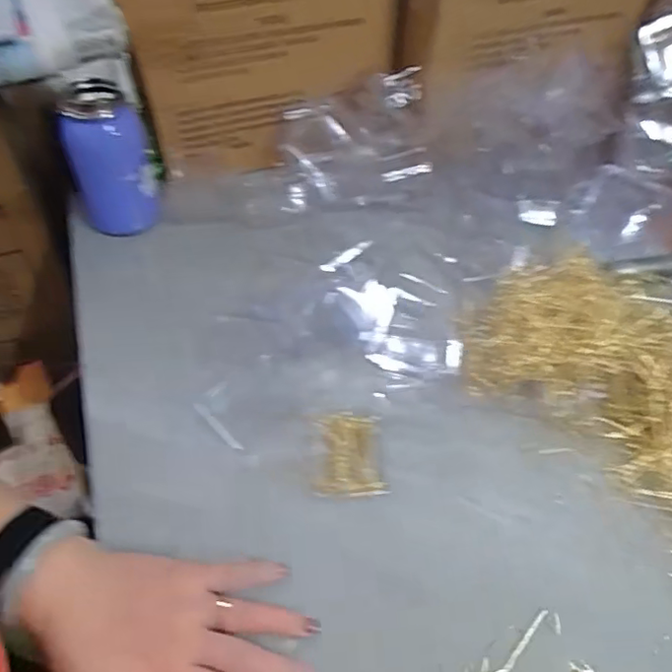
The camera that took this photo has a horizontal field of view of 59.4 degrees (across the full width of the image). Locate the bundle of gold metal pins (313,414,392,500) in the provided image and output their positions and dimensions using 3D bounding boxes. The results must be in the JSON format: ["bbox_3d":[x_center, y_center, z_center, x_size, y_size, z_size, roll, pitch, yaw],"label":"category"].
[{"bbox_3d":[0.011,0.090,0.457,0.052,0.014,0.072,0,50,-2],"label":"bundle of gold metal pins"}]

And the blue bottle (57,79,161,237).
[{"bbox_3d":[-0.228,-0.171,0.587,0.068,0.132,0.070,-30,57,-25],"label":"blue bottle"}]

